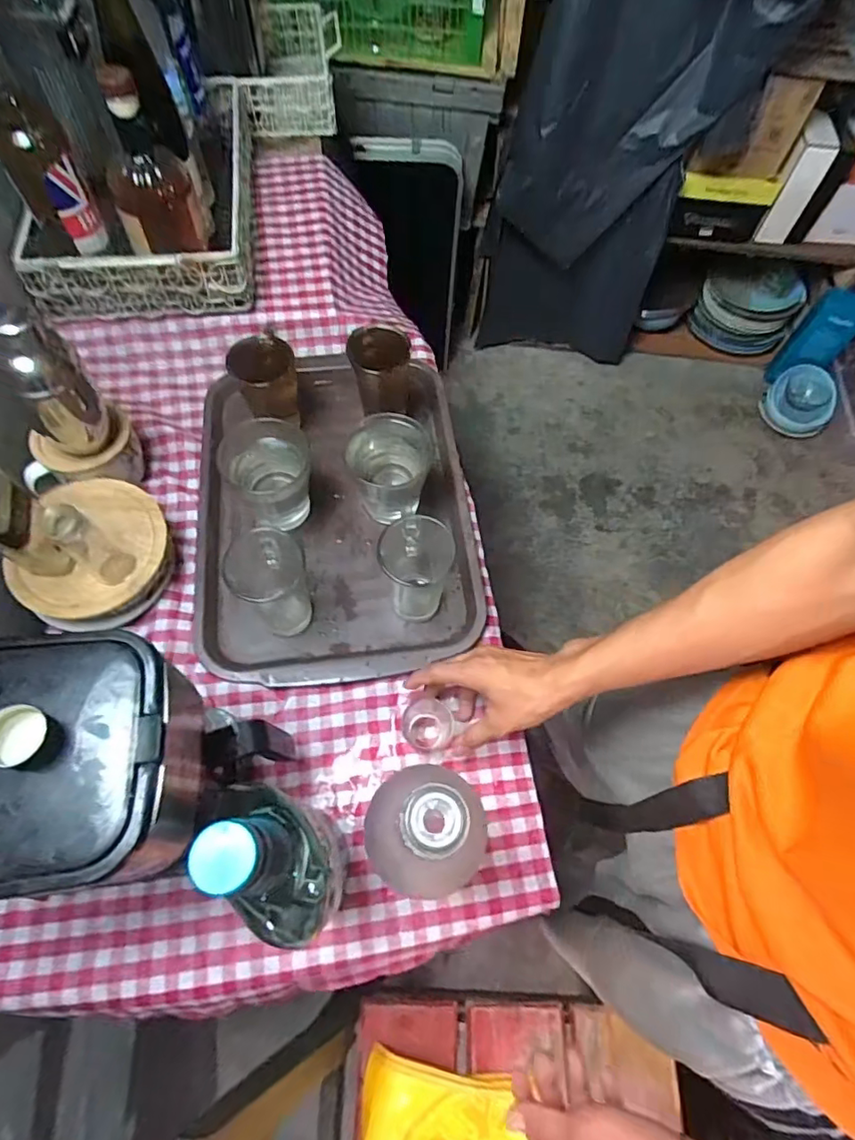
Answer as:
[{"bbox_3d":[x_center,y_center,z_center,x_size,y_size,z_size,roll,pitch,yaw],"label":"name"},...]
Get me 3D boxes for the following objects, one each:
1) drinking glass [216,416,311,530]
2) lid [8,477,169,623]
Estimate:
[{"bbox_3d":[-0.175,-0.103,0.621,0.085,0.104,0.088,-5,63,-4],"label":"drinking glass"},{"bbox_3d":[-0.341,-0.028,0.565,0.137,0.026,0.150,2,65,-4],"label":"lid"}]

